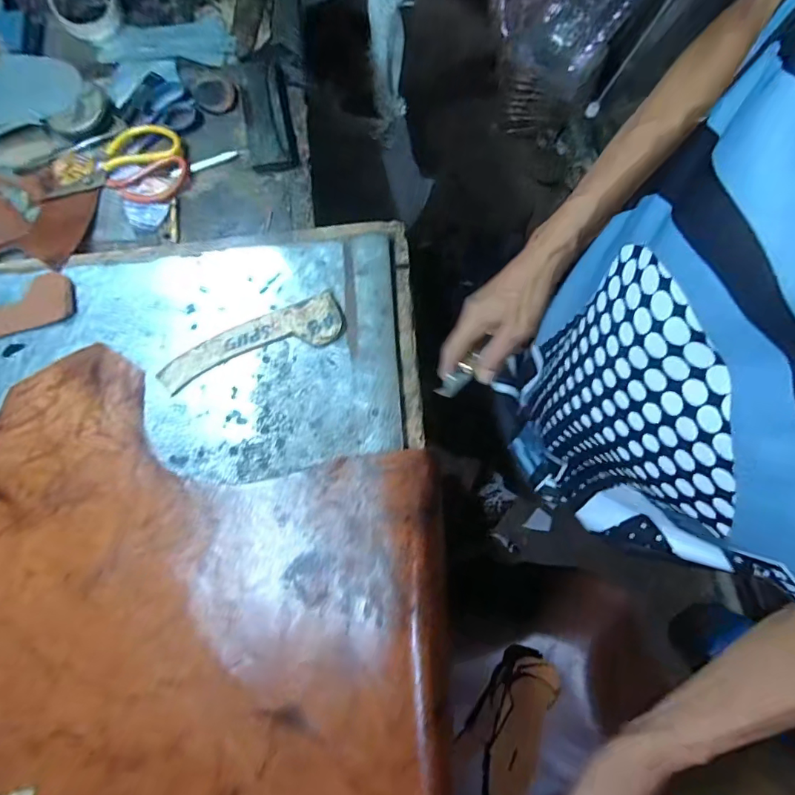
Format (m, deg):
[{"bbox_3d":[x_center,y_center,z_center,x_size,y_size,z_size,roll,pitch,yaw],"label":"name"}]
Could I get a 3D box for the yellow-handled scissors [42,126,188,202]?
[{"bbox_3d":[-0.351,-0.292,0.580,0.175,0.018,0.093,-1,80,1],"label":"yellow-handled scissors"}]

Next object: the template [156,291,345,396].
[{"bbox_3d":[-0.164,-0.058,0.518,0.212,0.005,0.052,-20,80,3],"label":"template"}]

